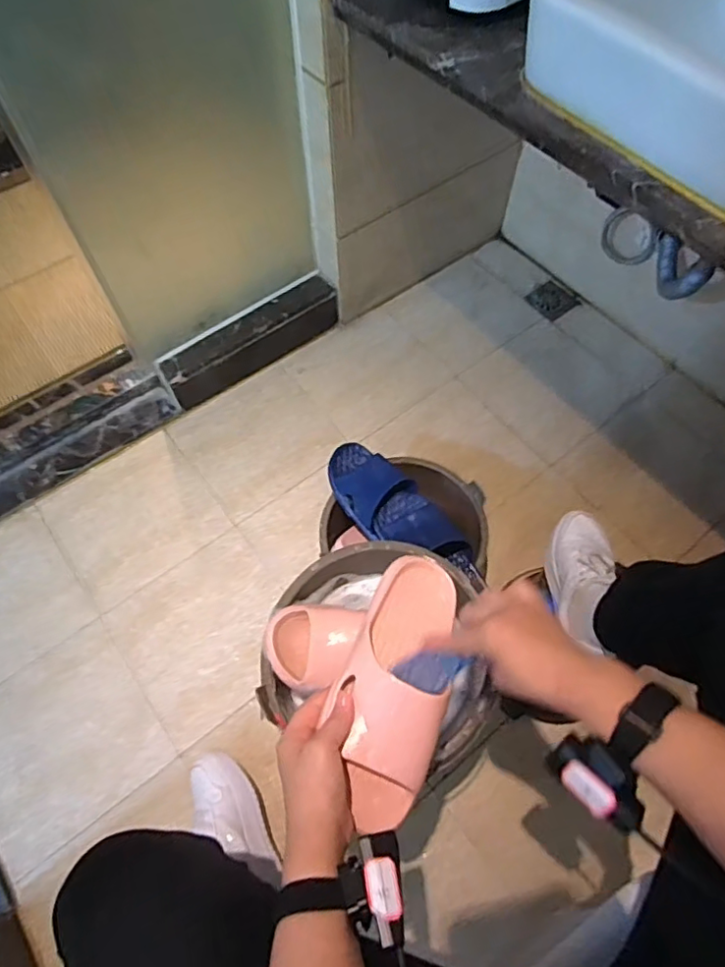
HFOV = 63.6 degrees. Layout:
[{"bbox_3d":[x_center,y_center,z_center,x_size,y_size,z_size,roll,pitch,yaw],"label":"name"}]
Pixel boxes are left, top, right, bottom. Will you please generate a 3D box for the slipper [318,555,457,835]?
[{"bbox_3d":[0.031,0.183,0.565,0.098,0.067,0.249,13,50,5],"label":"slipper"}]

